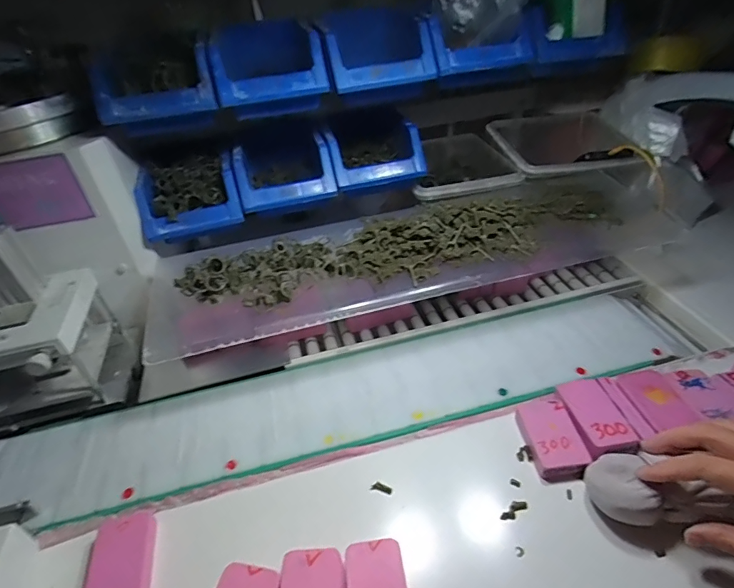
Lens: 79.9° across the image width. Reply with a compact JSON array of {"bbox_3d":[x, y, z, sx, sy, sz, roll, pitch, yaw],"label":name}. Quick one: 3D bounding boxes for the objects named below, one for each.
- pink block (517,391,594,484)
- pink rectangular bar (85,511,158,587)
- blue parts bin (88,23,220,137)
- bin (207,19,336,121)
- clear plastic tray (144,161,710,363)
[{"bbox_3d":[0.175,0.133,0.419,0.046,0.020,0.082,-7,40,-3],"label":"pink block"},{"bbox_3d":[-0.204,0.222,0.364,0.047,0.014,0.072,-12,41,-9],"label":"pink rectangular bar"},{"bbox_3d":[-0.240,-0.237,0.502,0.124,0.079,0.119,-15,40,-11],"label":"blue parts bin"},{"bbox_3d":[-0.121,-0.275,0.539,0.124,0.079,0.151,-13,40,-9],"label":"bin"},{"bbox_3d":[0.095,-0.059,0.544,0.696,0.084,0.188,-12,41,-8],"label":"clear plastic tray"}]

